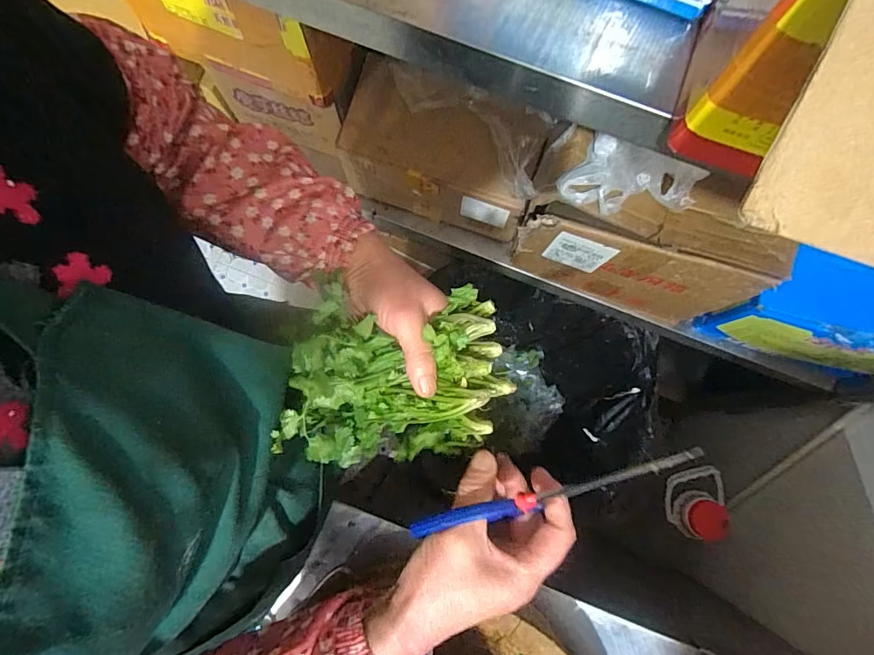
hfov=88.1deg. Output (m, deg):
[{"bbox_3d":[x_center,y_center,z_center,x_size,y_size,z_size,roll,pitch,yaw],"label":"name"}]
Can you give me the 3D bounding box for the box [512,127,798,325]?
[{"bbox_3d":[0.286,-0.134,0.671,0.311,0.221,0.136,17,80,2],"label":"box"}]

